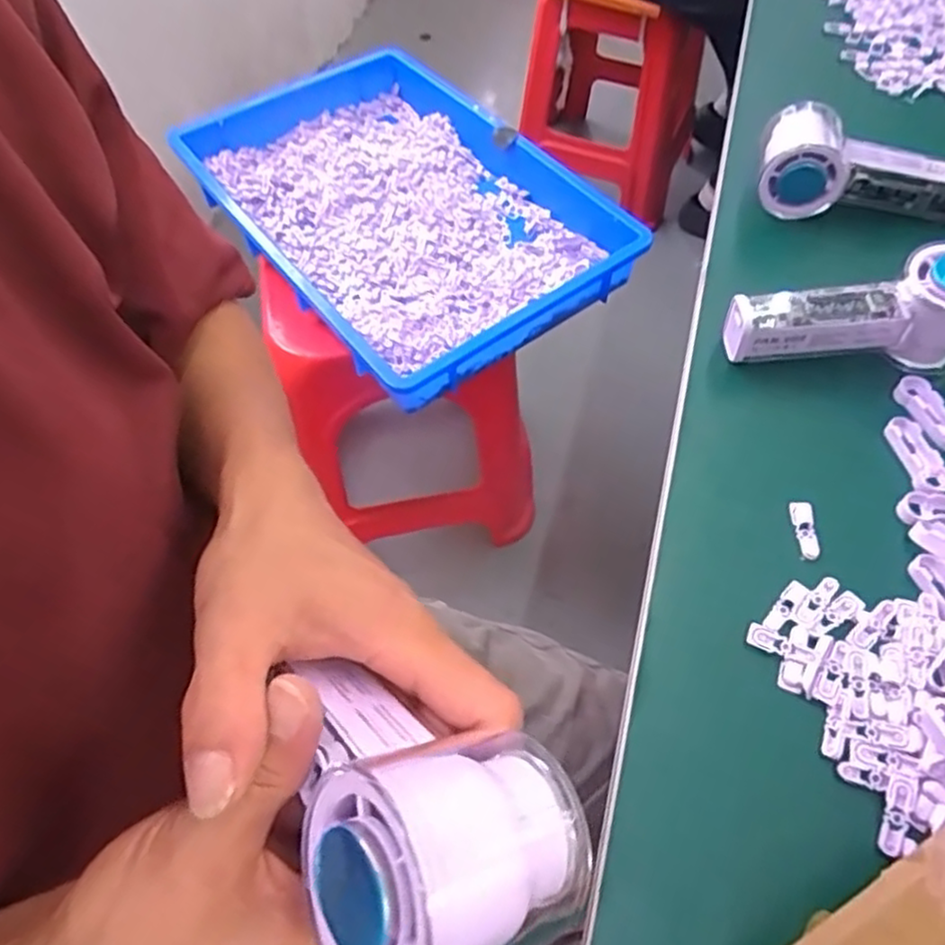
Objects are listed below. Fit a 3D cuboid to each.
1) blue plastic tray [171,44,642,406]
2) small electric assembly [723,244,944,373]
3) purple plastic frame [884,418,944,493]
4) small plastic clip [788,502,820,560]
[{"bbox_3d":[-0.098,-0.344,0.893,0.368,0.072,0.549,-35,63,-17],"label":"blue plastic tray"},{"bbox_3d":[0.240,-0.102,0.437,0.151,0.066,0.049,4,59,6],"label":"small electric assembly"},{"bbox_3d":[0.265,-0.010,0.413,0.021,0.010,0.050,-8,58,-2],"label":"purple plastic frame"},{"bbox_3d":[0.187,0.032,0.389,0.011,0.004,0.034,2,59,5],"label":"small plastic clip"}]

